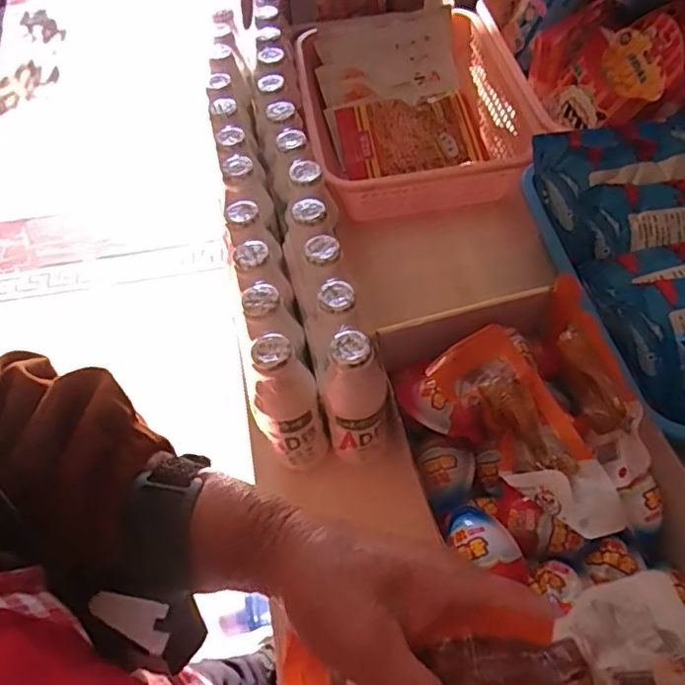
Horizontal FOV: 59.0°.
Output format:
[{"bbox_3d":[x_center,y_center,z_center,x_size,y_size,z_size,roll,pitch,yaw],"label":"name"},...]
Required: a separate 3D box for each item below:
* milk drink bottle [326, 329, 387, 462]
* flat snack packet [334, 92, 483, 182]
[{"bbox_3d":[0.012,0.049,0.483,0.044,0.137,0.042,-2,55,4],"label":"milk drink bottle"},{"bbox_3d":[0.081,-0.261,0.760,0.165,0.017,0.111,-11,72,0],"label":"flat snack packet"}]

